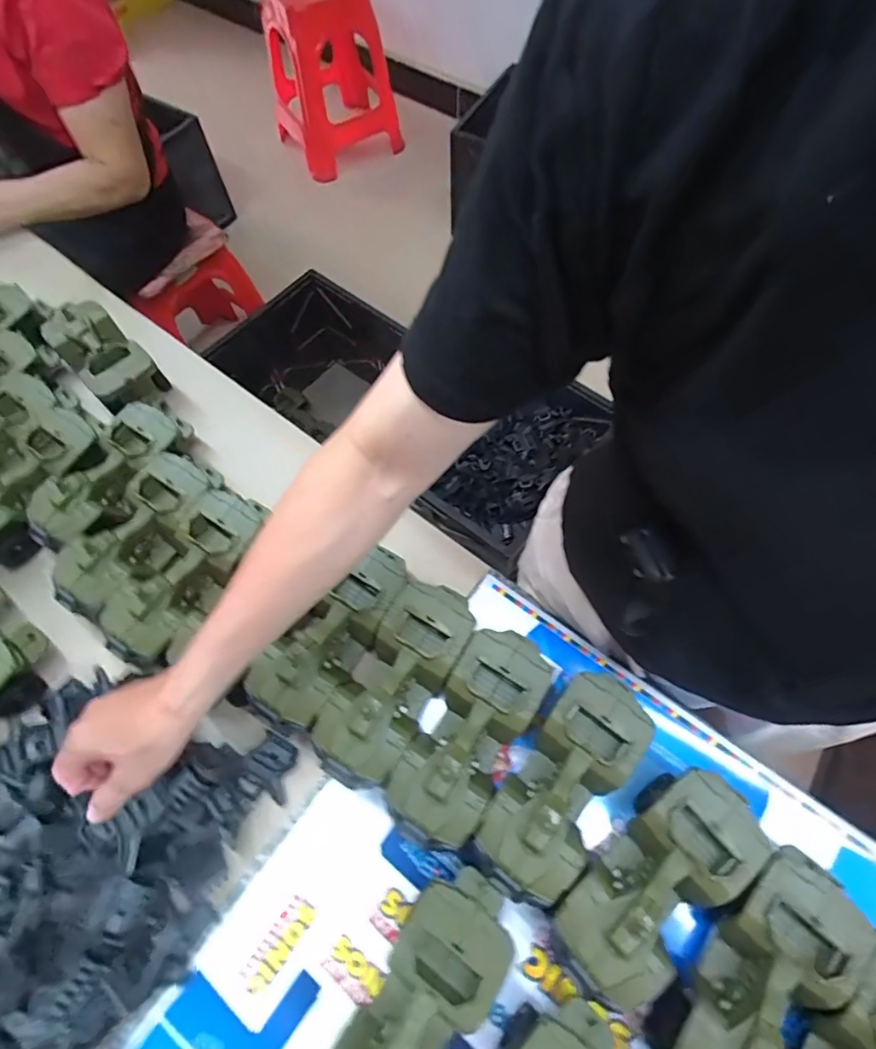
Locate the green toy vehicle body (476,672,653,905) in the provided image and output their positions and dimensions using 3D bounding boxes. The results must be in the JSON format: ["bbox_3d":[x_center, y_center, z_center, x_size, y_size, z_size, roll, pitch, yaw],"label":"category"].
[{"bbox_3d":[0.108,0.219,0.452,0.085,0.070,0.175,37,71,17],"label":"green toy vehicle body"}]

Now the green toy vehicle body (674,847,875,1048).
[{"bbox_3d":[0.240,0.338,0.391,0.078,0.068,0.183,37,71,17],"label":"green toy vehicle body"}]

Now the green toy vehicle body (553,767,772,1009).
[{"bbox_3d":[0.172,0.280,0.423,0.175,0.070,0.086,-38,69,-15],"label":"green toy vehicle body"}]

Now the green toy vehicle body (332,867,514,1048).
[{"bbox_3d":[-0.015,0.364,0.391,0.084,0.074,0.195,29,69,14],"label":"green toy vehicle body"}]

